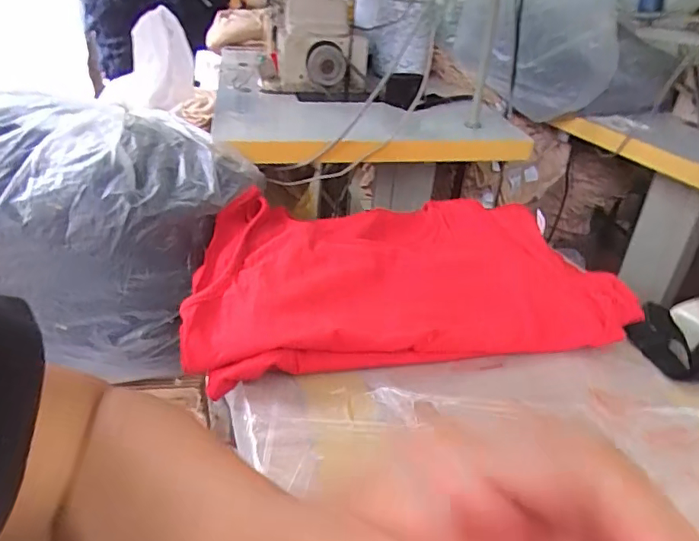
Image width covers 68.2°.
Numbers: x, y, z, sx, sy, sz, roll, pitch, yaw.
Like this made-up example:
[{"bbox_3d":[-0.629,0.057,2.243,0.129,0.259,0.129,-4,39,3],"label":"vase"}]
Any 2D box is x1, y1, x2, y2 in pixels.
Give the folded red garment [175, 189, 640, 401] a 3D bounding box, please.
[{"bbox_3d":[0.060,-0.002,0.662,0.509,0.043,0.336,-3,33,-12],"label":"folded red garment"}]

